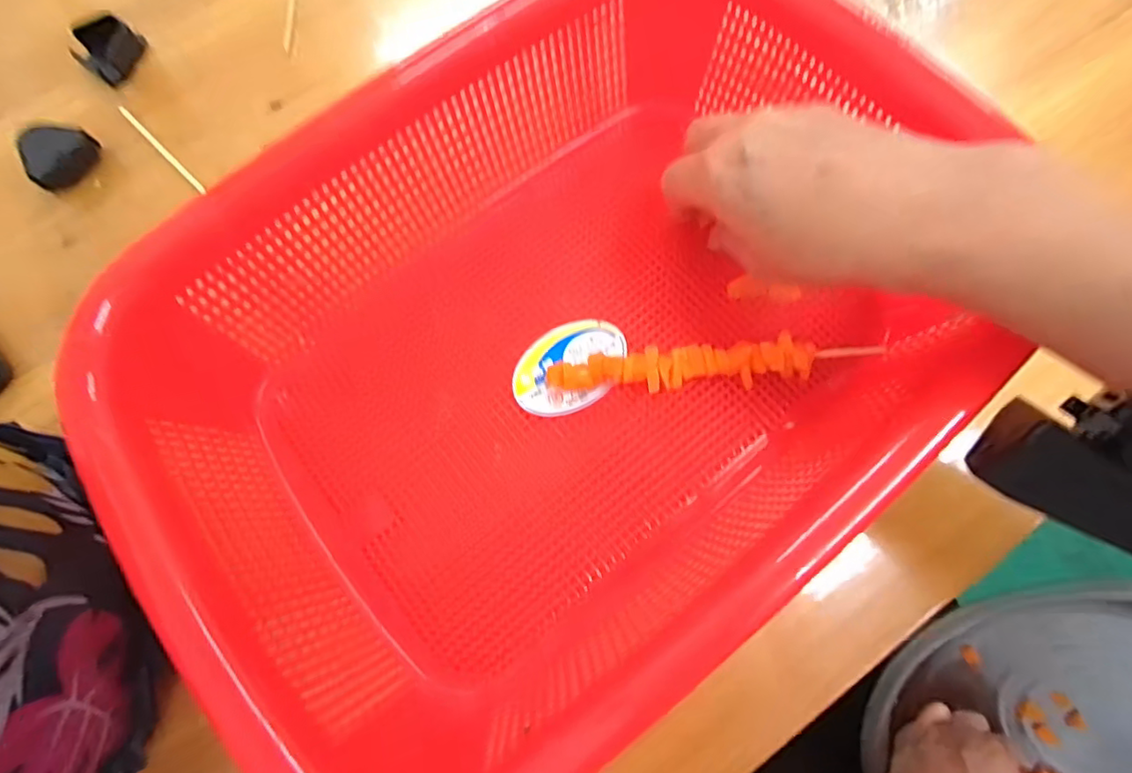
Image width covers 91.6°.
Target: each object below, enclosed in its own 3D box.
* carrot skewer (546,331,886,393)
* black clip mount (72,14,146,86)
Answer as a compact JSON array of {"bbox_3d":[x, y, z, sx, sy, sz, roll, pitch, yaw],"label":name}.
[{"bbox_3d":[0.063,-0.010,0.248,0.139,0.014,0.019,-6,74,1],"label":"carrot skewer"},{"bbox_3d":[-0.282,-0.209,0.342,0.038,0.020,0.036,-1,74,2],"label":"black clip mount"}]

